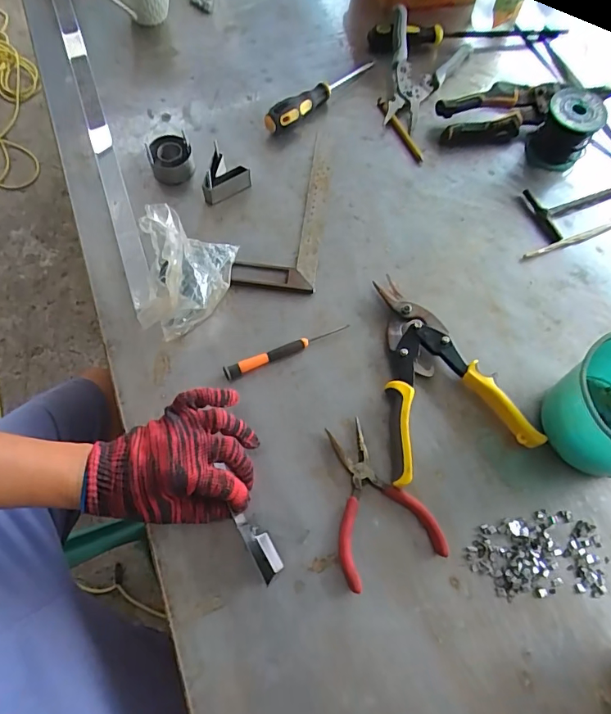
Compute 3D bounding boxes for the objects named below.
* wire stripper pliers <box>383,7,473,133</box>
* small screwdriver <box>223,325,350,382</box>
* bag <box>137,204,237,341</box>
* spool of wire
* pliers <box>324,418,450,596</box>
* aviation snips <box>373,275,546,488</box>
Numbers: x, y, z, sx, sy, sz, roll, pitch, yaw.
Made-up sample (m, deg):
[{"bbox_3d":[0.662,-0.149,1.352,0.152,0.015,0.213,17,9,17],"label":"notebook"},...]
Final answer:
[{"bbox_3d":[0.157,-0.415,0.652,0.123,0.042,0.198,22,69,6],"label":"wire stripper pliers"},{"bbox_3d":[-0.021,-0.009,0.495,0.141,0.013,0.013,-24,71,-11],"label":"small screwdriver"},{"bbox_3d":[-0.137,-0.089,0.487,0.097,0.079,0.129,15,69,3],"label":"bag"},{"bbox_3d":[0.335,-0.291,0.594,0.070,0.071,0.056,37,71,11],"label":"spool of wire"},{"bbox_3d":[0.067,0.135,0.444,0.098,0.013,0.143,-15,70,-8],"label":"pliers"},{"bbox_3d":[0.145,0.008,0.490,0.142,0.028,0.226,-7,69,-5],"label":"aviation snips"}]

